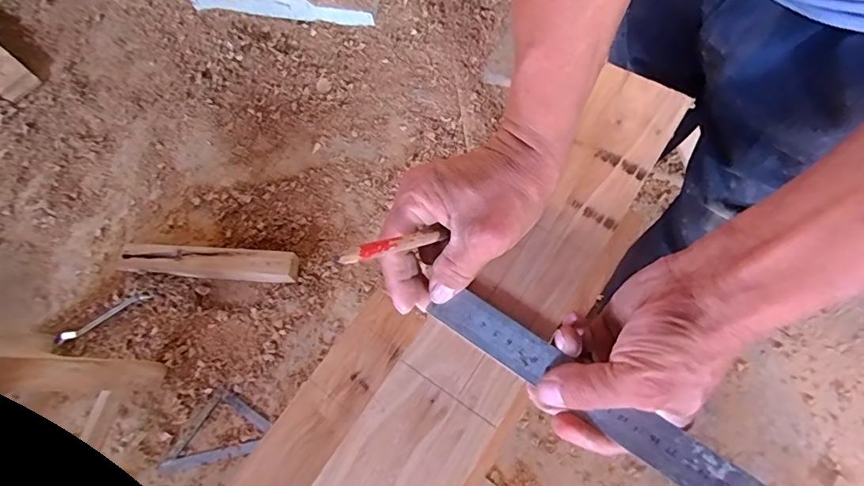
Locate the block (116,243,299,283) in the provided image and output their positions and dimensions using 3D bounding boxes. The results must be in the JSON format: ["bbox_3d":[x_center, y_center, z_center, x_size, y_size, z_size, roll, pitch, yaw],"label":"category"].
[{"bbox_3d":[-0.535,0.048,1.143,0.425,0.063,0.070,2,67,4],"label":"block"}]

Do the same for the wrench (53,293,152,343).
[{"bbox_3d":[-0.778,0.176,1.126,0.222,0.015,0.034,-27,68,-9],"label":"wrench"}]

